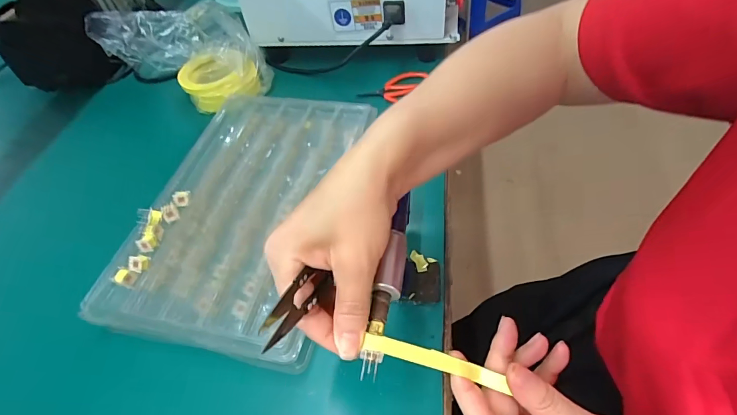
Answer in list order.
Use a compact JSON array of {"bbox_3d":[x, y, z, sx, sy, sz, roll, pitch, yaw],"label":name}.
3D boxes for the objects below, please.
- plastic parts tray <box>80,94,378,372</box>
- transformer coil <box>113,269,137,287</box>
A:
[{"bbox_3d":[-0.129,-0.006,0.443,0.220,0.036,0.332,5,51,8],"label":"plastic parts tray"},{"bbox_3d":[-0.231,0.066,0.376,0.013,0.014,0.013,7,52,13],"label":"transformer coil"}]

